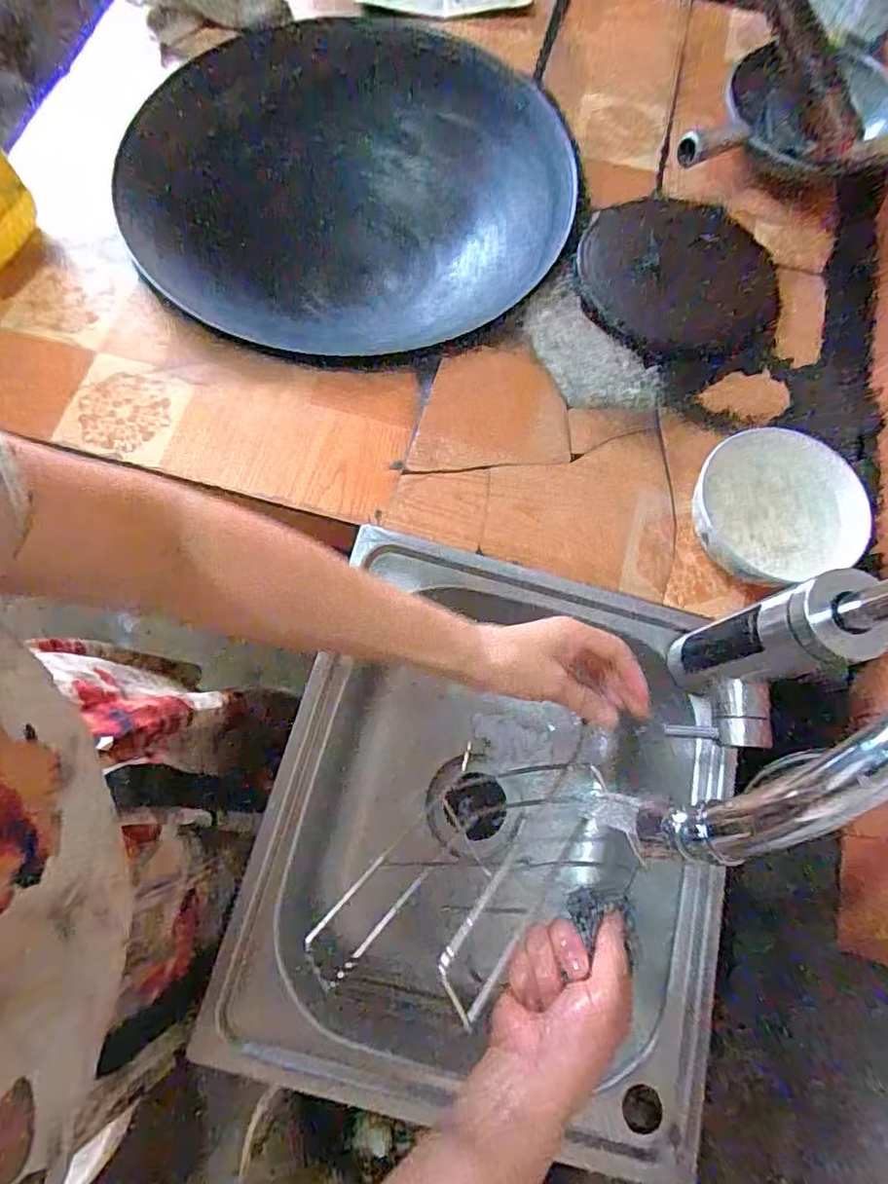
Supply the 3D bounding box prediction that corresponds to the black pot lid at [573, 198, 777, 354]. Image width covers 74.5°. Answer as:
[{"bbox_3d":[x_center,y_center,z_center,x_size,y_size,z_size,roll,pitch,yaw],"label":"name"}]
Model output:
[{"bbox_3d":[0.274,-0.372,0.681,0.227,0.016,0.218,0,74,-1],"label":"black pot lid"}]

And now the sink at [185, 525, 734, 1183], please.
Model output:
[{"bbox_3d":[0.043,0.209,0.575,0.362,0.197,0.443,16,72,-1],"label":"sink"}]

